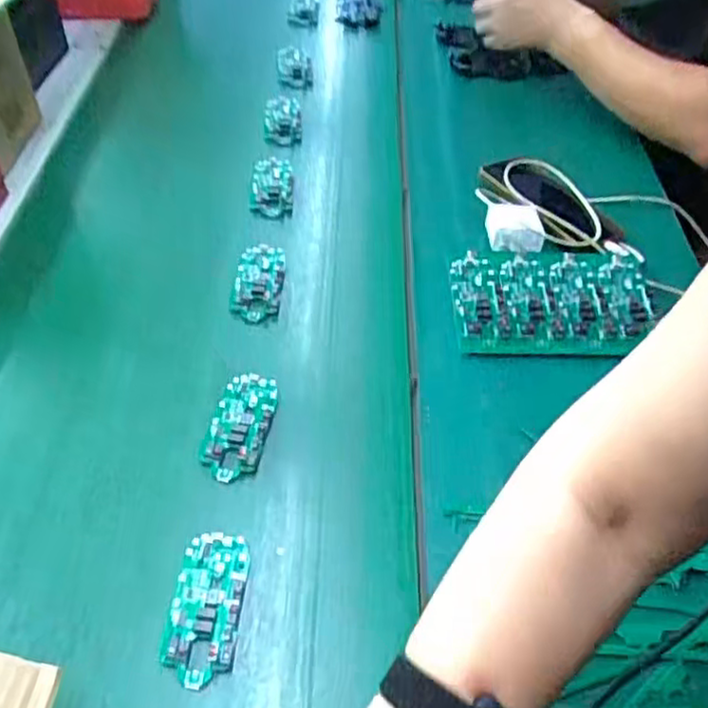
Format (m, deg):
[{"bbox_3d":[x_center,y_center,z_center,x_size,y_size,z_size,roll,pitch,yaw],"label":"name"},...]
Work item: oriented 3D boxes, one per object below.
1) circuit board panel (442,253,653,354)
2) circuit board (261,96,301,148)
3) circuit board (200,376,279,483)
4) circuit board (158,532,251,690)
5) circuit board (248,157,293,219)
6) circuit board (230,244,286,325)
[{"bbox_3d":[0.189,-0.051,0.666,0.195,0.015,0.117,-1,51,-6],"label":"circuit board panel"},{"bbox_3d":[-0.088,-0.286,0.856,0.045,0.015,0.092,-1,51,-6],"label":"circuit board"},{"bbox_3d":[-0.090,0.054,0.562,0.045,0.012,0.098,9,49,4],"label":"circuit board"},{"bbox_3d":[-0.097,0.165,0.464,0.045,0.009,0.098,5,49,1],"label":"circuit board"},{"bbox_3d":[-0.091,-0.186,0.772,0.047,0.017,0.098,-1,49,-5],"label":"circuit board"},{"bbox_3d":[-0.091,-0.067,0.676,0.046,0.024,0.096,4,49,0],"label":"circuit board"}]

